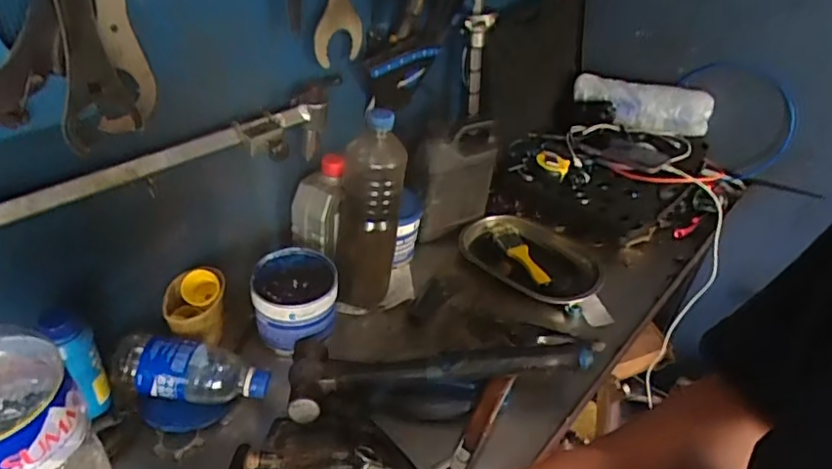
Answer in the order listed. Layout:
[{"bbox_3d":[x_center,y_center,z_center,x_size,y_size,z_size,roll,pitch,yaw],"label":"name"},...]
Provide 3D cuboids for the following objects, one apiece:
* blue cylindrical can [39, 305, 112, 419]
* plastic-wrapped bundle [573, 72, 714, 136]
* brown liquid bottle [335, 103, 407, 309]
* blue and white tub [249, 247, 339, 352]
[{"bbox_3d":[-0.340,0.127,0.574,0.051,0.133,0.043,21,40,21],"label":"blue cylindrical can"},{"bbox_3d":[0.429,-0.249,1.094,0.246,0.092,0.043,15,38,13],"label":"plastic-wrapped bundle"},{"bbox_3d":[-0.058,-0.021,0.721,0.074,0.278,0.066,4,37,-1],"label":"brown liquid bottle"},{"bbox_3d":[-0.150,0.080,0.713,0.101,0.074,0.103,-1,38,-7],"label":"blue and white tub"}]

